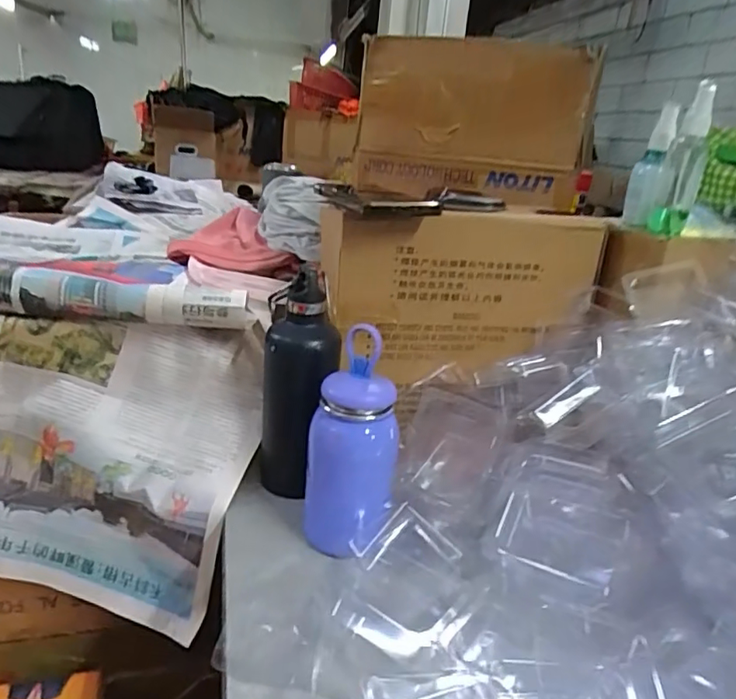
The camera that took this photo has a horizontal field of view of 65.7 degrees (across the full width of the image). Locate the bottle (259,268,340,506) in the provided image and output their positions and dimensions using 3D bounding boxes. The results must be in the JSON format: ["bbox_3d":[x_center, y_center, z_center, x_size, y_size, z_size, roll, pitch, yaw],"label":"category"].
[{"bbox_3d":[-0.066,0.037,0.541,0.064,0.204,0.060,0,22,-16],"label":"bottle"}]

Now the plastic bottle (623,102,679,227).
[{"bbox_3d":[0.285,-0.183,0.573,0.034,0.110,0.034,15,22,21],"label":"plastic bottle"}]

